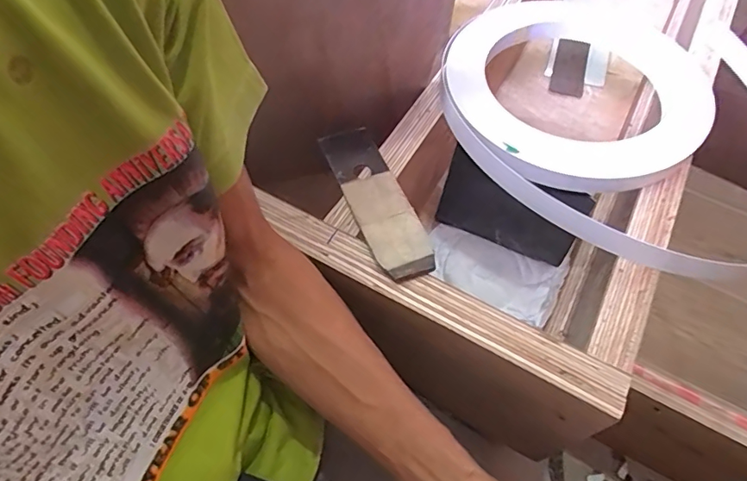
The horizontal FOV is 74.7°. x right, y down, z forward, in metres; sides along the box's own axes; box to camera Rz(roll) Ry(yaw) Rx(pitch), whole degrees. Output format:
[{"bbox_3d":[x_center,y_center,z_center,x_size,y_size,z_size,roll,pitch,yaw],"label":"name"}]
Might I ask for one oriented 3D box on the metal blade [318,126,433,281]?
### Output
[{"bbox_3d":[0.001,-0.041,0.441,0.049,0.008,0.178,-18,61,-13],"label":"metal blade"}]

